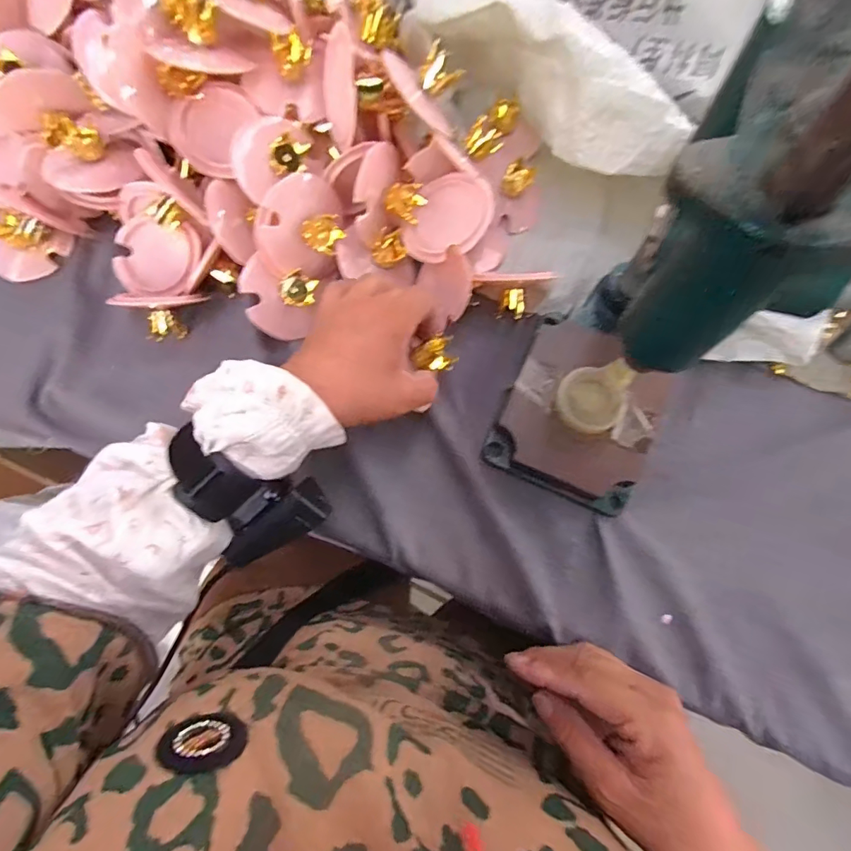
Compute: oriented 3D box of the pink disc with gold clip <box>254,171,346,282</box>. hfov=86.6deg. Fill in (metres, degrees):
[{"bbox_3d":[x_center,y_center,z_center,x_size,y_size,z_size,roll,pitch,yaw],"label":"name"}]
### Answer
[{"bbox_3d":[-0.092,-0.154,0.354,0.027,0.068,0.075,32,101,44],"label":"pink disc with gold clip"}]

